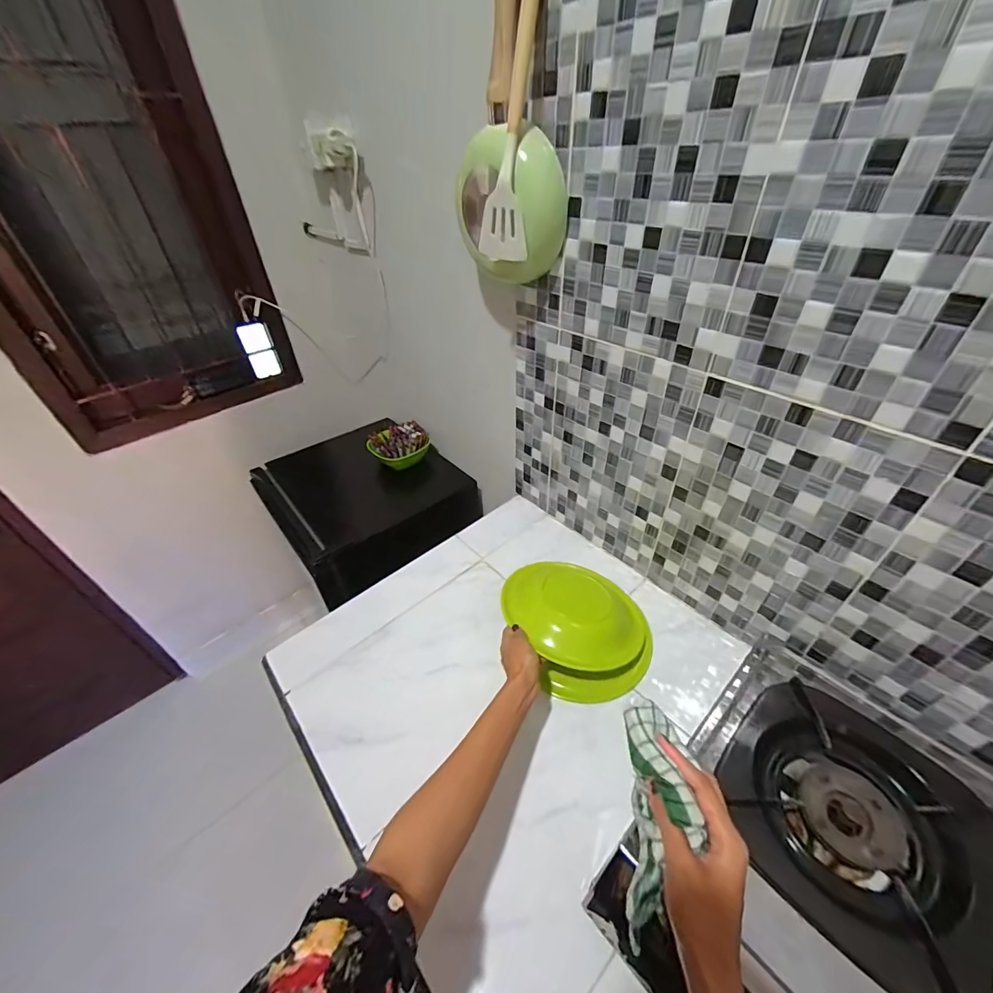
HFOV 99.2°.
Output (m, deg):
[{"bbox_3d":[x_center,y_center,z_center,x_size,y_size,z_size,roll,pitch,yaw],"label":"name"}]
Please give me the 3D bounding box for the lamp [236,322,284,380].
[{"bbox_3d":[-0.730,-0.450,1.313,0.021,0.197,0.085,41,59,20],"label":"lamp"}]

